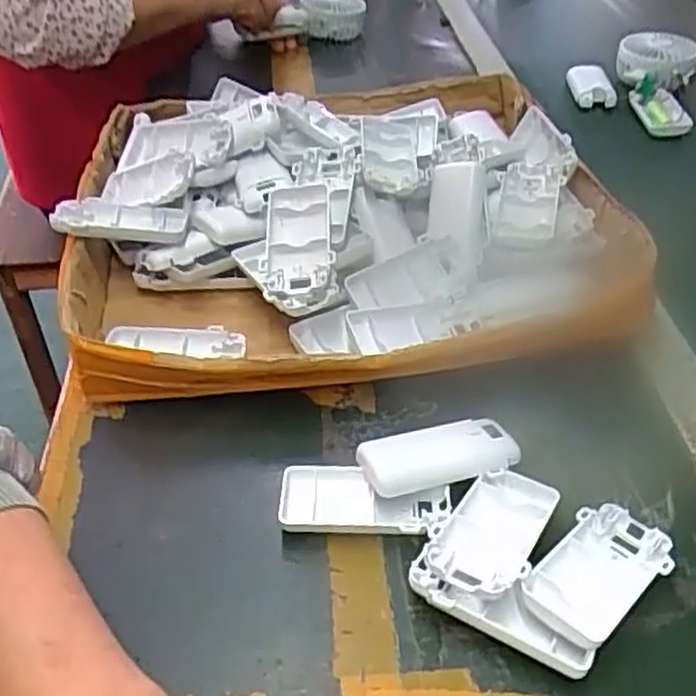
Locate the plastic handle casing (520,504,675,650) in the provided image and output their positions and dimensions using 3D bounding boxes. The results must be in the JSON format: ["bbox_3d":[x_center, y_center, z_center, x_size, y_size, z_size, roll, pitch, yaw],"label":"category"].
[{"bbox_3d":[0.132,0.118,0.391,0.093,0.026,0.048,-31,49,-30],"label":"plastic handle casing"}]

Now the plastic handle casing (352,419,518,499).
[{"bbox_3d":[0.054,0.064,0.444,0.091,0.013,0.042,-12,42,-12],"label":"plastic handle casing"}]

